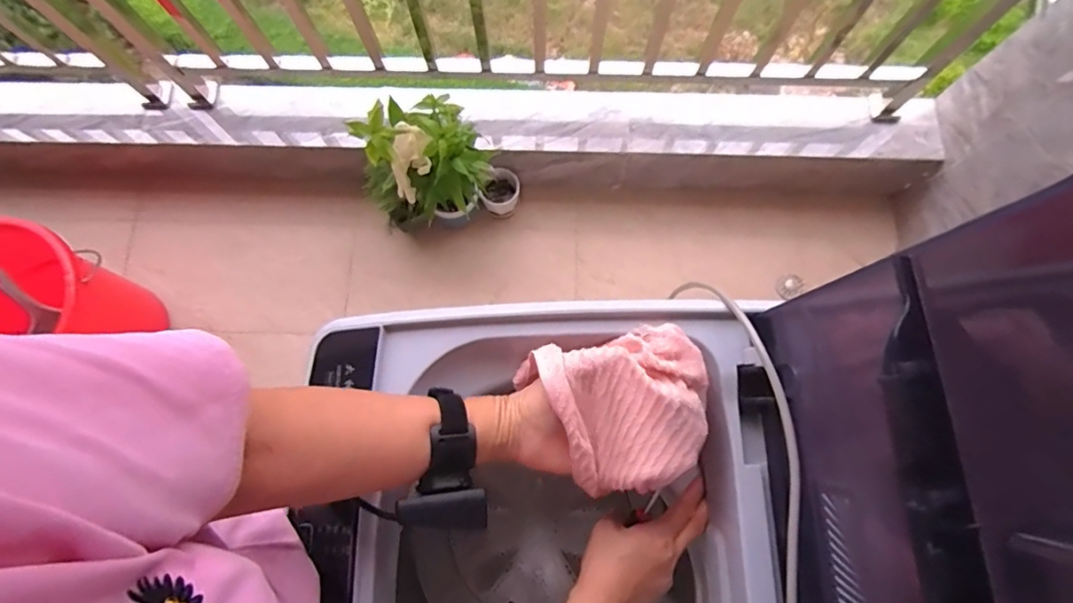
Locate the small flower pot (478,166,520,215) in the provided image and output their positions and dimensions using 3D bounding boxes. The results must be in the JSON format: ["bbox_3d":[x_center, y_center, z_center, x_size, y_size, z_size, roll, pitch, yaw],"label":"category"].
[{"bbox_3d":[-0.092,-0.293,1.392,0.091,0.092,0.100,15,77,3],"label":"small flower pot"}]

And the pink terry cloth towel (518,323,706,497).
[{"bbox_3d":[0.074,0.091,0.440,0.142,0.055,0.129,-16,77,-4],"label":"pink terry cloth towel"}]

